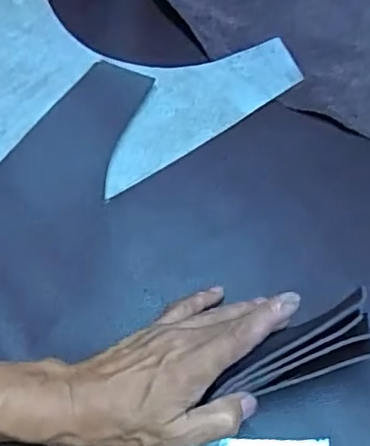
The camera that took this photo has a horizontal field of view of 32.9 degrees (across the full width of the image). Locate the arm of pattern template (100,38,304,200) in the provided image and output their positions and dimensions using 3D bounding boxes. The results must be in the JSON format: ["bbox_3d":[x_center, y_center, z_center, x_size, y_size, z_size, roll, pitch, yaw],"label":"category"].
[{"bbox_3d":[0.016,-0.096,0.548,0.179,0.006,0.128,-7,68,-7],"label":"arm of pattern template"}]

